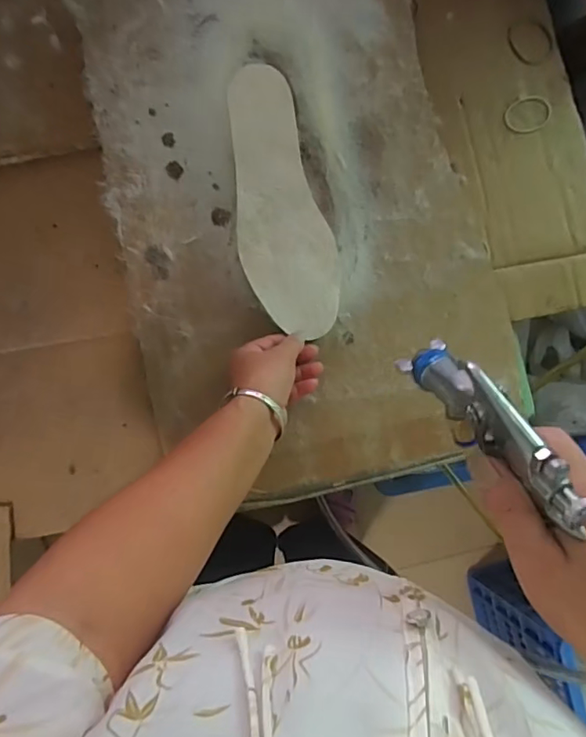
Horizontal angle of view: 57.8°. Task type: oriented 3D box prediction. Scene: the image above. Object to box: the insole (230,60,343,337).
[{"bbox_3d":[-0.014,-0.167,0.538,0.090,0.014,0.266,-12,89,-4],"label":"insole"}]

